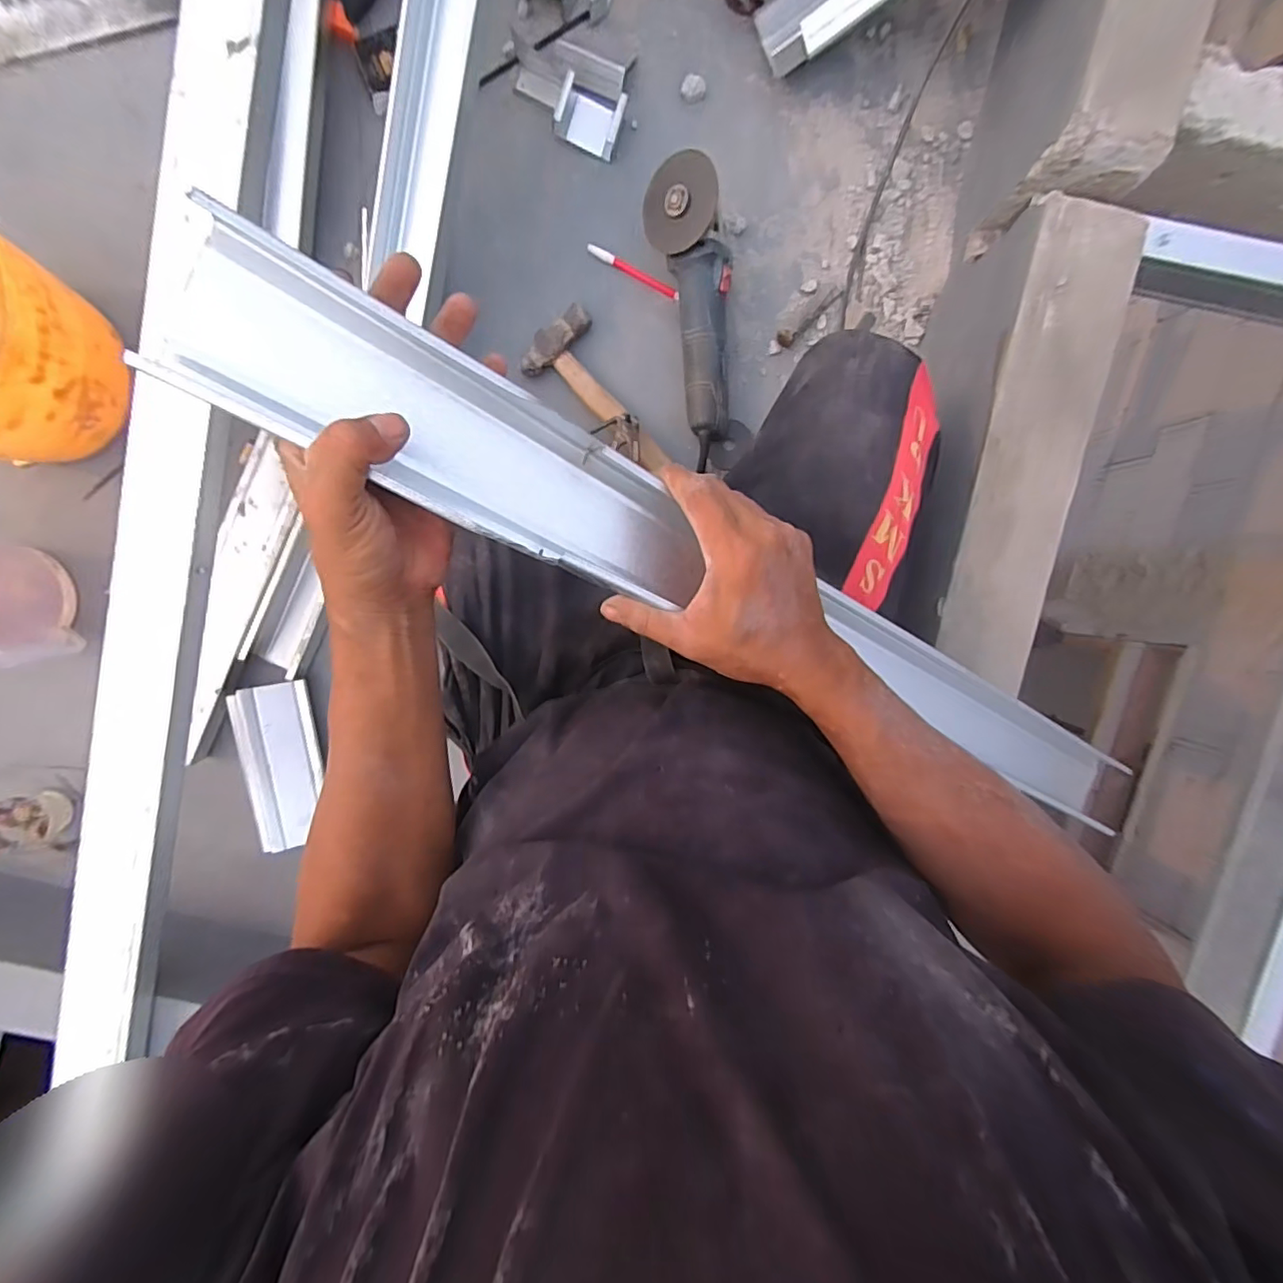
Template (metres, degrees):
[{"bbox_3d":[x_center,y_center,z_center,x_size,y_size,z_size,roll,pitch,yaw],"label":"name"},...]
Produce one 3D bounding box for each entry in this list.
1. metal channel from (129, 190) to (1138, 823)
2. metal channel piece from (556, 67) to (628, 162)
[{"bbox_3d":[0.164,0.003,0.441,0.874,0.061,0.084,24,95,-24],"label":"metal channel"},{"bbox_3d":[-0.064,-0.636,0.678,0.078,0.020,0.064,11,109,-11],"label":"metal channel piece"}]

